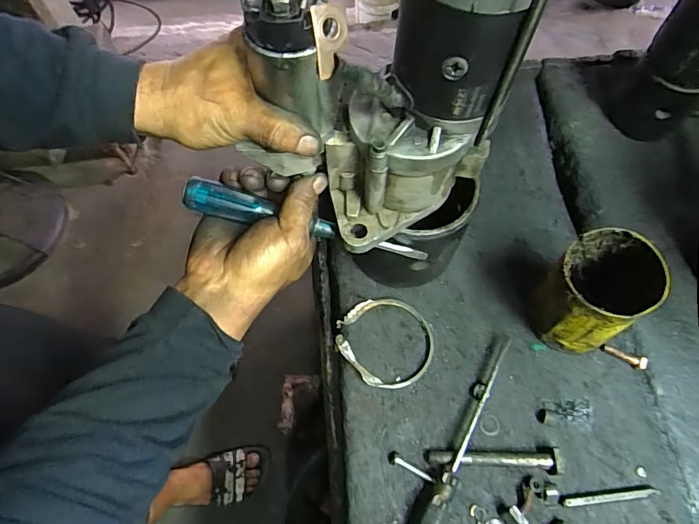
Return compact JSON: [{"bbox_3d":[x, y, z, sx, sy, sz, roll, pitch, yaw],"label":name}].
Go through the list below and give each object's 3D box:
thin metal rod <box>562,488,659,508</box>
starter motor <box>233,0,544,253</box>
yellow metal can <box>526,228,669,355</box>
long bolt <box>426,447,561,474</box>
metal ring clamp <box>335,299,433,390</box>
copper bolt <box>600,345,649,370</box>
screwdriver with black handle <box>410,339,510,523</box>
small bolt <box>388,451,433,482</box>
[{"bbox_3d":[0.216,0.195,0.374,0.077,0.010,0.007,-6,66,-3],"label":"thin metal rod"},{"bbox_3d":[0.023,-0.110,0.280,0.145,0.204,0.094,-25,68,-11],"label":"starter motor"},{"bbox_3d":[0.211,0.032,0.399,0.074,0.119,0.077,0,66,0],"label":"yellow metal can"},{"bbox_3d":[0.125,0.171,0.394,0.111,0.025,0.020,1,66,0],"label":"long bolt"},{"bbox_3d":[0.036,0.075,0.442,0.084,0.020,0.088,0,66,0],"label":"metal ring clamp"},{"bbox_3d":[0.259,0.089,0.427,0.039,0.010,0.011,23,68,10],"label":"copper bolt"},{"bbox_3d":[0.097,0.163,0.393,0.024,0.024,0.211,27,69,11],"label":"screwdriver with black handle"},{"bbox_3d":[0.053,0.181,0.397,0.042,0.006,0.010,29,69,12],"label":"small bolt"}]

